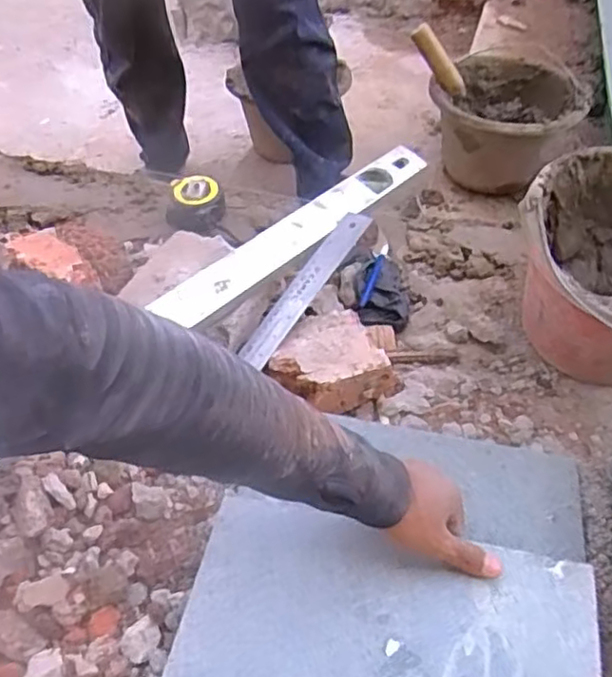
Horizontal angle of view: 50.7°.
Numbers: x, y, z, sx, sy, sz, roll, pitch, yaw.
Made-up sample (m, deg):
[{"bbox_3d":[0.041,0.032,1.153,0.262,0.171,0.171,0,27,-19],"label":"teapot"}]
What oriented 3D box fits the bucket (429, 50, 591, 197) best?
[{"bbox_3d":[0.356,-0.377,1.151,0.235,0.155,0.224,-1,49,1],"label":"bucket"}]

